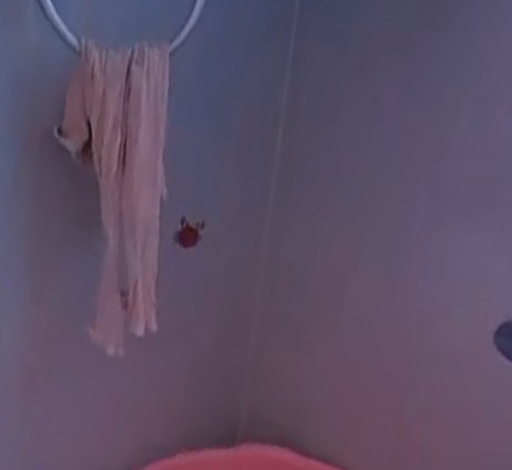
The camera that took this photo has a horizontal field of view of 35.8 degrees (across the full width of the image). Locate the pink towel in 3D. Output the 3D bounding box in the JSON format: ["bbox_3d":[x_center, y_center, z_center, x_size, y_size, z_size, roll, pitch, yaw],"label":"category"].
[{"bbox_3d":[-0.165,-0.040,0.929,0.117,0.361,0.076,3,19,-11],"label":"pink towel"}]

